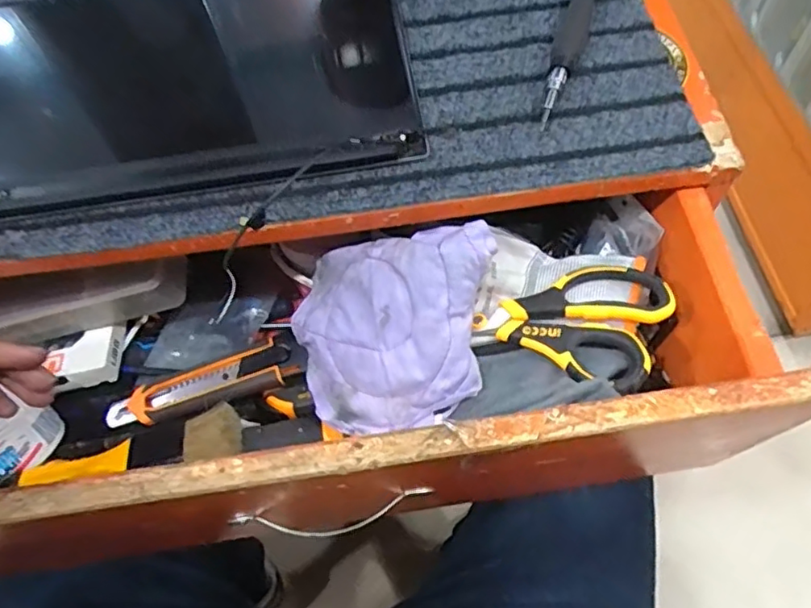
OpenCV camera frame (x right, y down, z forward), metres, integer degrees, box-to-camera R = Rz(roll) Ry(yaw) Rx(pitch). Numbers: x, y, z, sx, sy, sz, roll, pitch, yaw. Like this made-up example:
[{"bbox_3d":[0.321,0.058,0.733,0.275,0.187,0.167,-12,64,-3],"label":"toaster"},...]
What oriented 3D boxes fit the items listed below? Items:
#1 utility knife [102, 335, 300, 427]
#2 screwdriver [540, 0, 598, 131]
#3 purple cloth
[{"bbox_3d":[-0.158,0.065,0.463,0.146,0.027,0.037,-14,63,-3],"label":"utility knife"},{"bbox_3d":[0.114,-0.182,0.419,0.020,0.022,0.141,18,65,12],"label":"screwdriver"},{"bbox_3d":[-0.010,0.020,0.404,0.155,0.027,0.124,-12,84,31],"label":"purple cloth"}]

